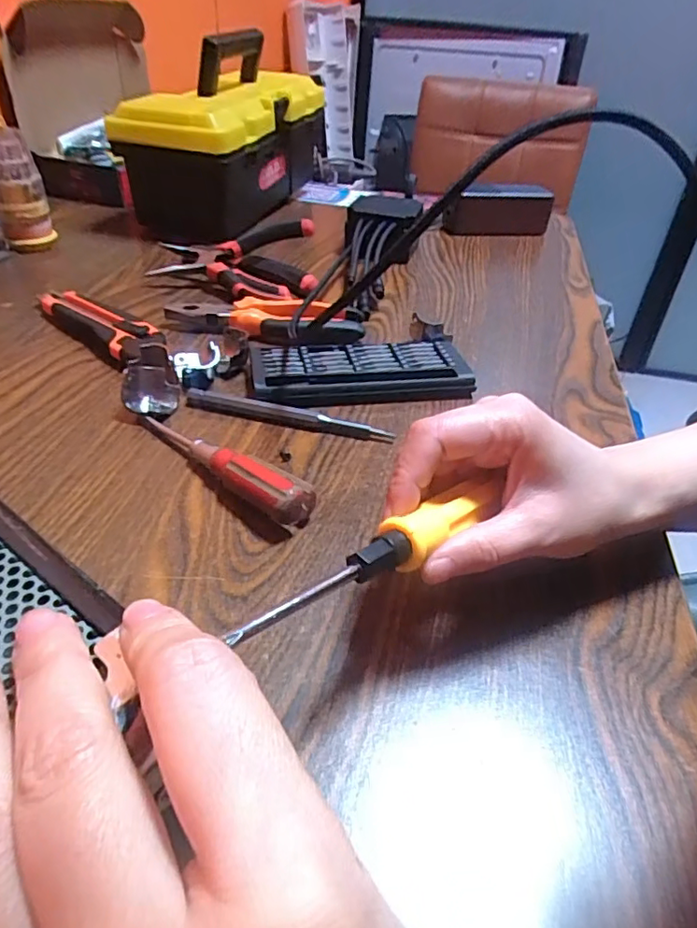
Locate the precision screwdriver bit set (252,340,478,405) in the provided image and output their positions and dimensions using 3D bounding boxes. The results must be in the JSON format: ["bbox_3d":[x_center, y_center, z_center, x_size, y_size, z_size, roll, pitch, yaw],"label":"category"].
[{"bbox_3d":[0.008,-0.071,0.425,0.156,0.014,0.075,-5,39,-12],"label":"precision screwdriver bit set"}]

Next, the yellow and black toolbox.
[{"bbox_3d":[-0.136,-0.406,0.710,0.137,0.182,0.328,16,40,13],"label":"yellow and black toolbox"}]

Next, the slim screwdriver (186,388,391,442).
[{"bbox_3d":[-0.040,-0.032,0.372,0.139,0.011,0.009,11,39,8],"label":"slim screwdriver"}]

